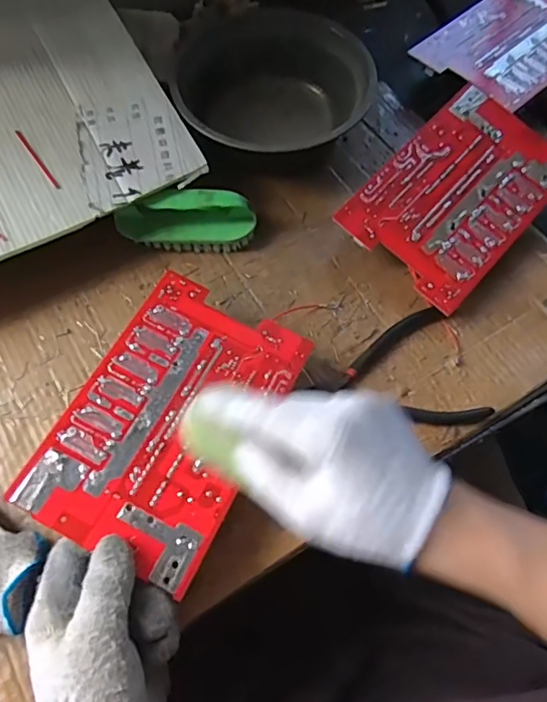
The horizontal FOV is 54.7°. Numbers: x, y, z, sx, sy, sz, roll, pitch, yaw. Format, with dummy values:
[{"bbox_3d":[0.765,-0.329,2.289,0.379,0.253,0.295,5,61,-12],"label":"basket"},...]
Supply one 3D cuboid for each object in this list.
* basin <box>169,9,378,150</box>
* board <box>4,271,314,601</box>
[{"bbox_3d":[-0.011,-0.288,0.549,0.177,0.069,0.177,1,64,-2],"label":"basin"},{"bbox_3d":[-0.069,0.044,0.367,0.125,0.015,0.192,25,66,9],"label":"board"}]

